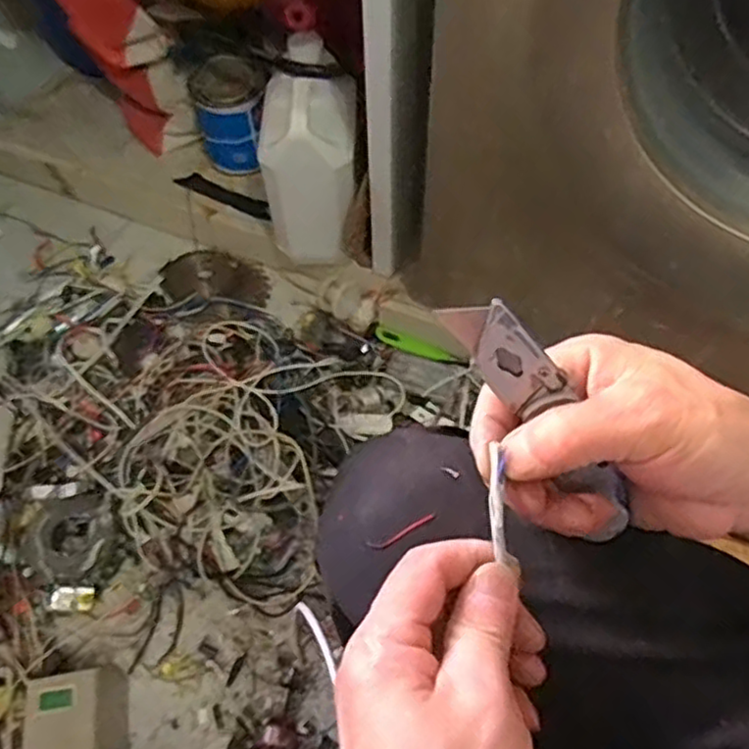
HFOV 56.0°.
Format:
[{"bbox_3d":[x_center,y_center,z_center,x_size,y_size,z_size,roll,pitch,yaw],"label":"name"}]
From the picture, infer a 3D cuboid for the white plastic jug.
[{"bbox_3d":[-0.073,-0.248,0.815,0.101,0.195,0.135,1,61,2],"label":"white plastic jug"}]

